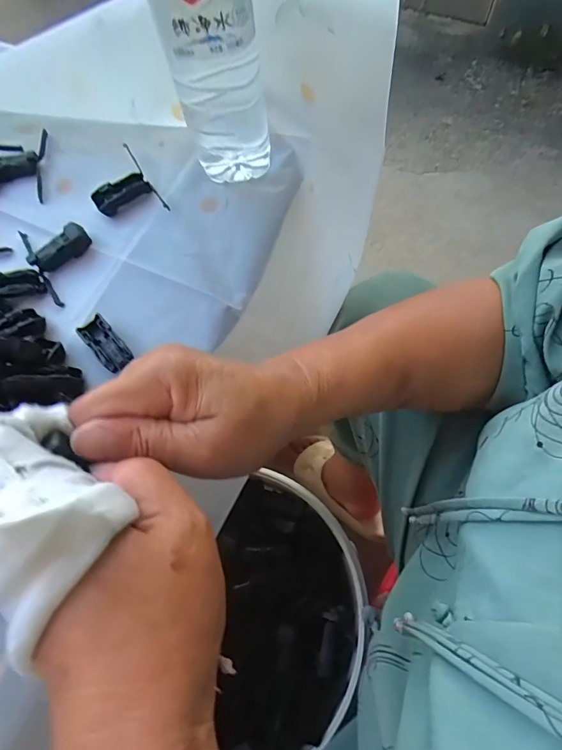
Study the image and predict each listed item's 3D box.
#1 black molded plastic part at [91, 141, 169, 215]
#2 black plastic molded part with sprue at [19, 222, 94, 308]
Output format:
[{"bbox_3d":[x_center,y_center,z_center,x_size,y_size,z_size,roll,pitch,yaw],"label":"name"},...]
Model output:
[{"bbox_3d":[-0.132,-0.153,0.351,0.048,0.010,0.080,-30,67,-12],"label":"black molded plastic part"},{"bbox_3d":[-0.175,-0.099,0.335,0.048,0.015,0.081,-31,68,-12],"label":"black plastic molded part with sprue"}]

